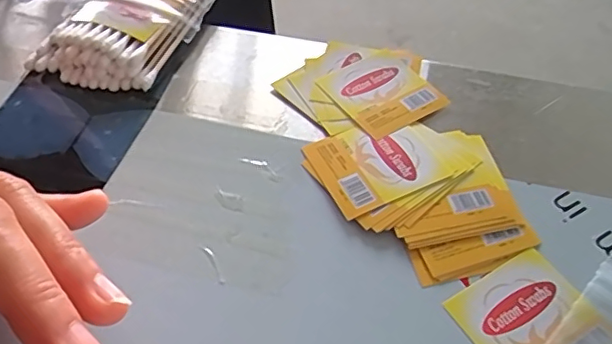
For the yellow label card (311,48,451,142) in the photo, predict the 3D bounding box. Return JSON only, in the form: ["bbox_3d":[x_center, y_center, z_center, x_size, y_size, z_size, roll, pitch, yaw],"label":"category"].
[{"bbox_3d":[0.032,-0.034,0.238,0.039,0.004,0.042,-28,58,-21],"label":"yellow label card"}]

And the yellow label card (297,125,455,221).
[{"bbox_3d":[0.026,-0.004,0.213,0.043,0.004,0.039,-22,50,-13],"label":"yellow label card"}]

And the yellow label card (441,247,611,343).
[{"bbox_3d":[0.070,0.047,0.172,0.039,0.004,0.043,-24,56,-18],"label":"yellow label card"}]

